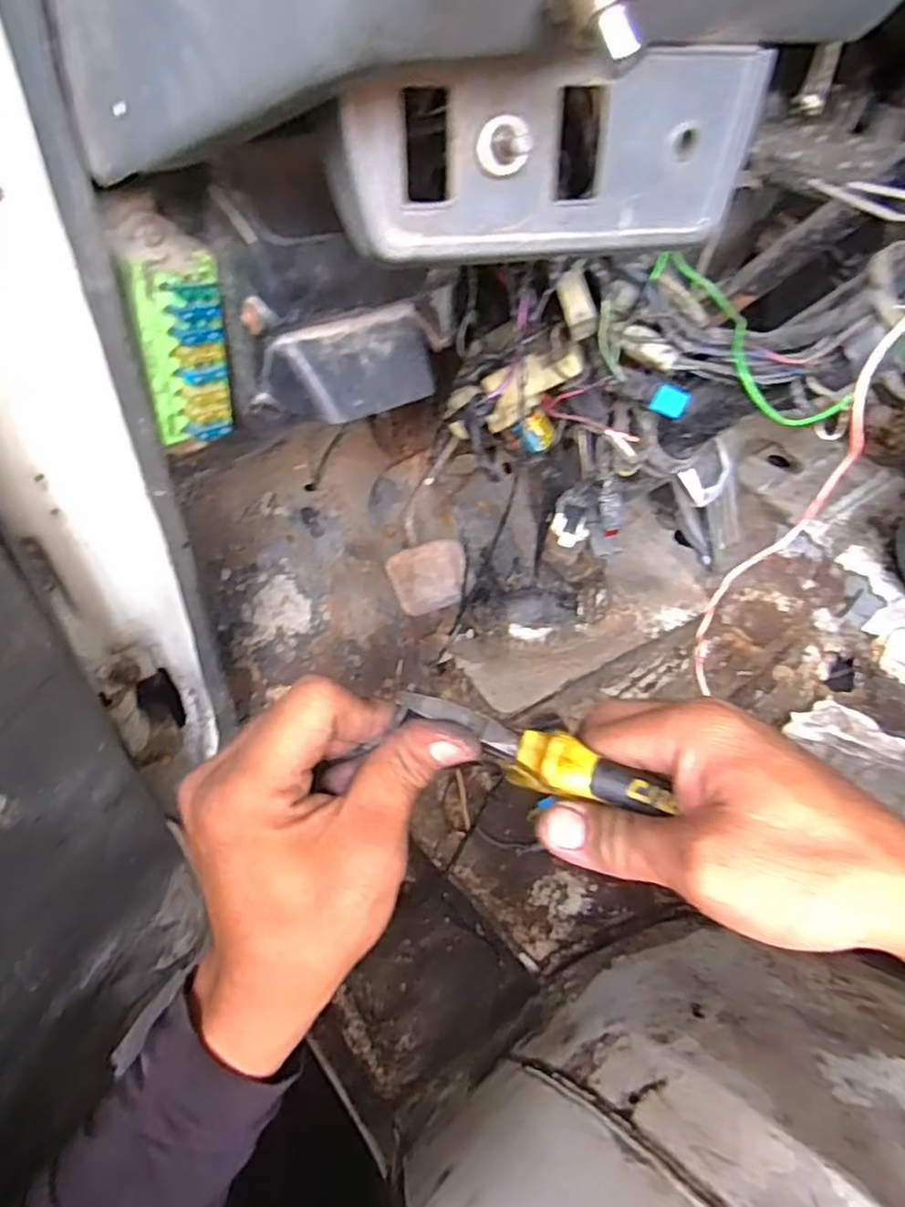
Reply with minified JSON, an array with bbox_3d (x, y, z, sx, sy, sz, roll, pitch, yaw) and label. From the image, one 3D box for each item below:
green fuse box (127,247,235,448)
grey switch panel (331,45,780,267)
[{"bbox_3d":[-0.127,-0.119,0.324,0.038,0.081,0.026,-9,47,-12],"label":"green fuse box"},{"bbox_3d":[0.033,-0.140,0.215,0.138,0.052,0.015,-10,47,-14],"label":"grey switch panel"}]

